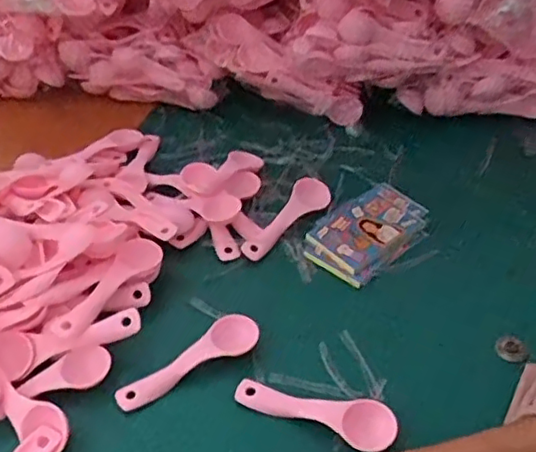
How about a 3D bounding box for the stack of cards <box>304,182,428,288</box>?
[{"bbox_3d":[0.092,0.004,0.568,0.115,0.015,0.084,-30,50,-29],"label":"stack of cards"}]

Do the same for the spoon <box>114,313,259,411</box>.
[{"bbox_3d":[-0.057,0.104,0.462,0.112,0.020,0.034,-26,48,-26],"label":"spoon"}]

